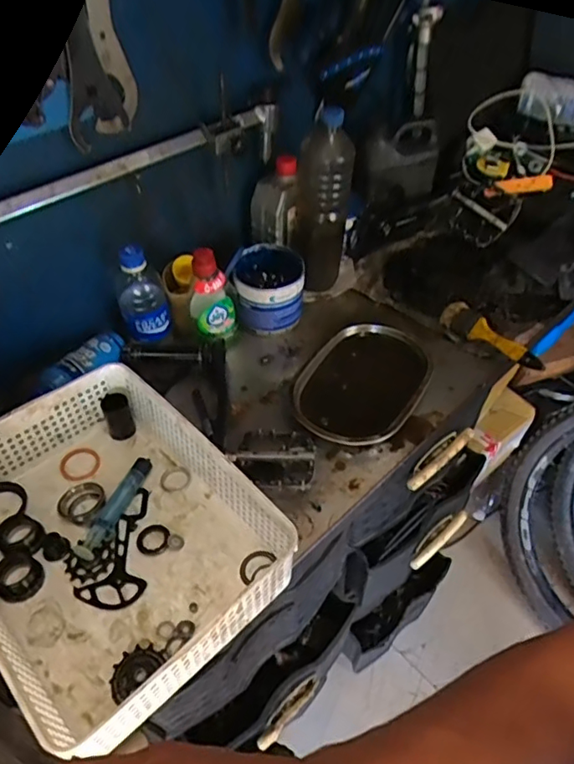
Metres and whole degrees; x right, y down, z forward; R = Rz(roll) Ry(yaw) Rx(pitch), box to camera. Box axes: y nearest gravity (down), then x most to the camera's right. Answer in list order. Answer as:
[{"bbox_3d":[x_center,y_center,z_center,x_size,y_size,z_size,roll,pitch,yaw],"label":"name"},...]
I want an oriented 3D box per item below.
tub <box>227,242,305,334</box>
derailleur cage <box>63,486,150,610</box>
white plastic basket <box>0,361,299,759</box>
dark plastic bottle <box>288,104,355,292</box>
[{"bbox_3d":[-0.028,-0.137,0.795,0.102,0.087,0.101,-1,49,1],"label":"tub"},{"bbox_3d":[-0.186,0.168,0.556,0.080,0.004,0.127,-8,50,-5],"label":"derailleur cage"},{"bbox_3d":[-0.180,0.143,0.540,0.244,0.089,0.328,-36,57,-25],"label":"white plastic basket"},{"bbox_3d":[0.050,-0.254,0.787,0.083,0.256,0.070,4,50,6],"label":"dark plastic bottle"}]

